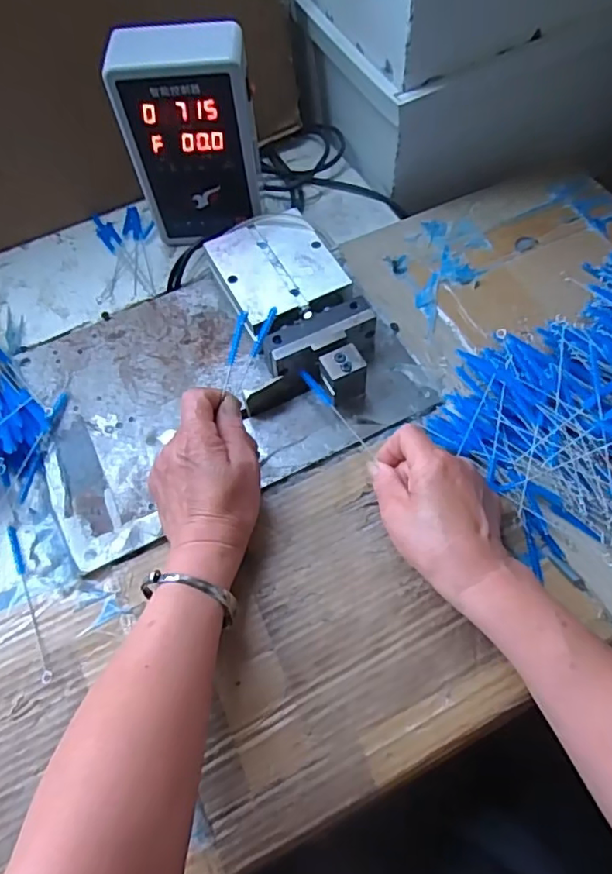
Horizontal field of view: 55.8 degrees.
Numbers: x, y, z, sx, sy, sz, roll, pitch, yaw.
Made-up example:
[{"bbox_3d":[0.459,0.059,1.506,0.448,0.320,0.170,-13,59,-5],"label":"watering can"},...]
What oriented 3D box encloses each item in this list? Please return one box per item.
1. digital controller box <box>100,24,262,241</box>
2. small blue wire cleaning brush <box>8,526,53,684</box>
[{"bbox_3d":[-0.098,-0.258,0.519,0.107,0.177,0.065,1,62,4],"label":"digital controller box"},{"bbox_3d":[-0.204,0.119,0.424,0.008,0.005,0.126,-25,63,-10],"label":"small blue wire cleaning brush"}]

